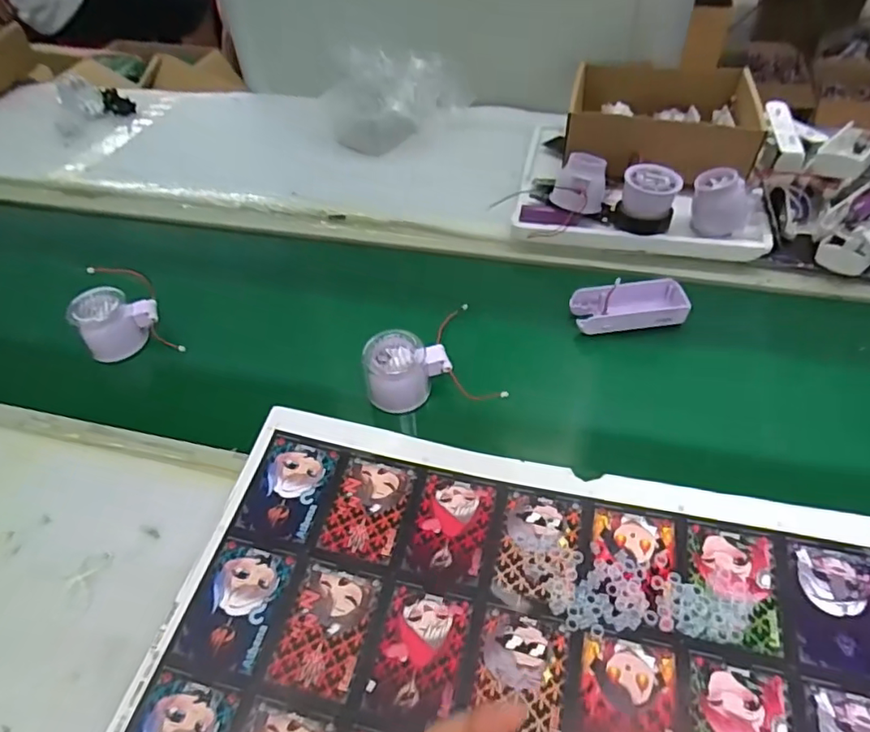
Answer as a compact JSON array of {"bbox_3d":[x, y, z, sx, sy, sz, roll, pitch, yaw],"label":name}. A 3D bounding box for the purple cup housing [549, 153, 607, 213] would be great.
[{"bbox_3d":[0.159,-0.199,0.632,0.056,0.048,0.055,10,52,14],"label":"purple cup housing"}]

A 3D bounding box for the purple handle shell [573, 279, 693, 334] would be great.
[{"bbox_3d":[0.198,-0.060,0.588,0.110,0.027,0.054,-8,49,-1],"label":"purple handle shell"}]

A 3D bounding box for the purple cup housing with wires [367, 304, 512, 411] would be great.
[{"bbox_3d":[-0.015,-0.014,0.548,0.114,0.064,0.099,-17,50,-9],"label":"purple cup housing with wires"}]

